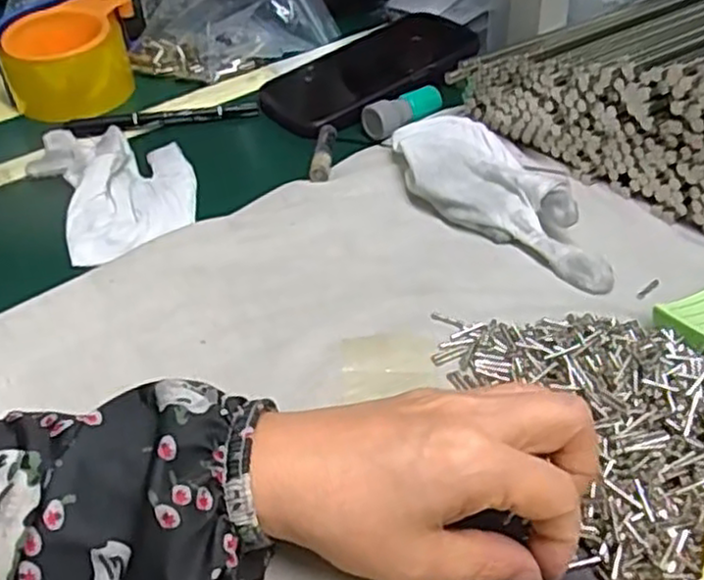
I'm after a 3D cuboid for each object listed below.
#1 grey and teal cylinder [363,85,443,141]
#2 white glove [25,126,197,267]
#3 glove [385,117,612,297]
[{"bbox_3d":[0.038,-0.130,0.518,0.063,0.021,0.025,-30,49,-27],"label":"grey and teal cylinder"},{"bbox_3d":[-0.153,-0.074,0.469,0.091,0.014,0.148,-23,47,-21],"label":"white glove"},{"bbox_3d":[0.081,-0.056,0.429,0.070,0.030,0.164,-13,44,-12],"label":"glove"}]

